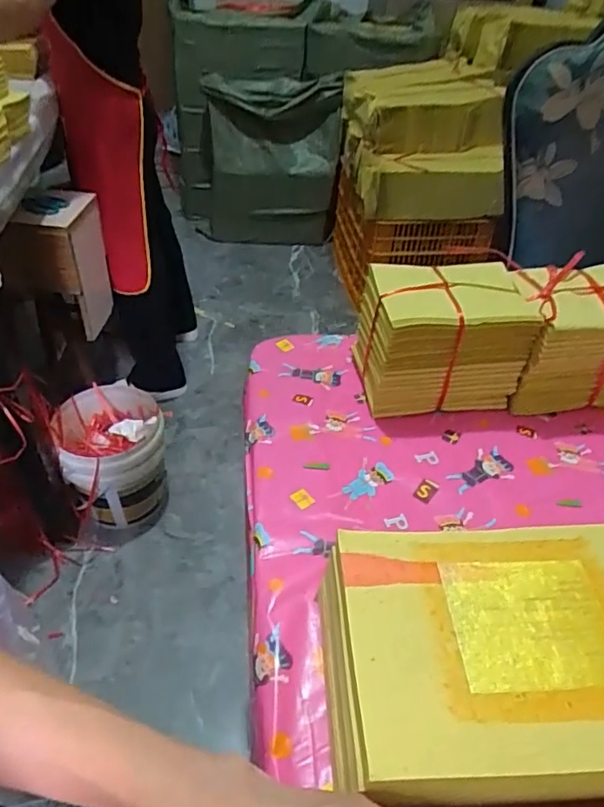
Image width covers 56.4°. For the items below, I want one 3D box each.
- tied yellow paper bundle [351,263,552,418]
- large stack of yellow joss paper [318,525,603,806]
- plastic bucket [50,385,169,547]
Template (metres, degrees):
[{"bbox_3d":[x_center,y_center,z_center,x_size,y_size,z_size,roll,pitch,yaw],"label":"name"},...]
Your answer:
[{"bbox_3d":[0.161,-0.073,0.652,0.173,0.135,0.116,-3,43,-7],"label":"tied yellow paper bundle"},{"bbox_3d":[0.136,0.184,0.397,0.243,0.091,0.169,-1,43,-5],"label":"large stack of yellow joss paper"},{"bbox_3d":[-0.460,0.151,1.409,0.239,0.274,0.270,-9,44,-14],"label":"plastic bucket"}]

